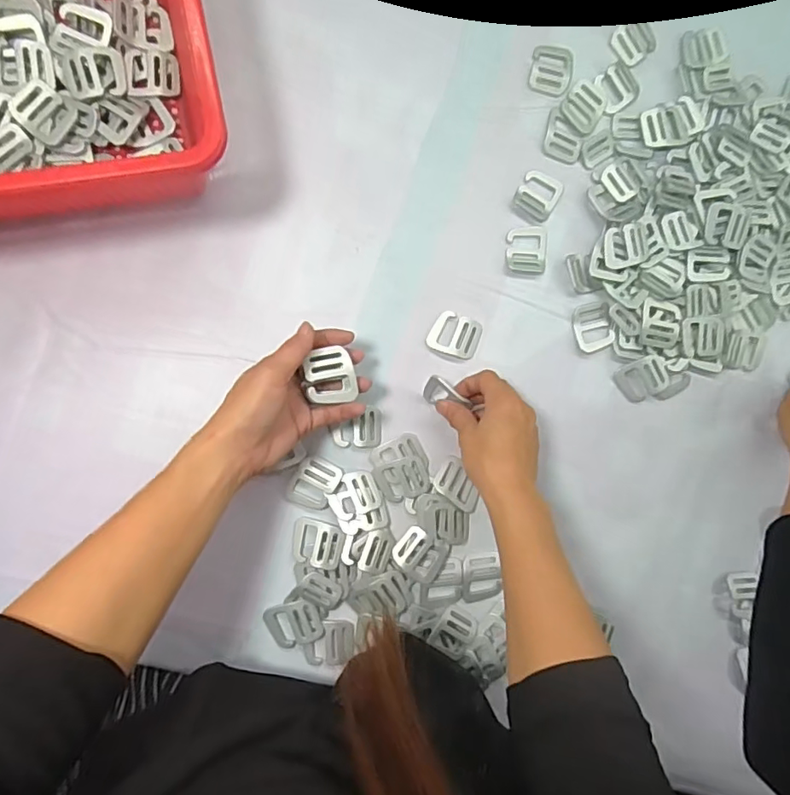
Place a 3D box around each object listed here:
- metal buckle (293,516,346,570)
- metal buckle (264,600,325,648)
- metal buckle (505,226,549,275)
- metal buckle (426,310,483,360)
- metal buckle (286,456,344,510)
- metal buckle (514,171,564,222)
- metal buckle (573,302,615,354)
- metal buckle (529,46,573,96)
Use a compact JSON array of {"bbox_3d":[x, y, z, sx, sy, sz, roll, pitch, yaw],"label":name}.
[{"bbox_3d":[-0.067,0.129,0.474,0.043,0.008,0.040,10,89,-8],"label":"metal buckle"},{"bbox_3d":[-0.088,0.201,0.473,0.045,0.004,0.041,-19,93,-8],"label":"metal buckle"},{"bbox_3d":[0.126,-0.141,0.513,0.040,0.004,0.045,4,90,-8],"label":"metal buckle"},{"bbox_3d":[0.057,-0.057,0.501,0.050,0.007,0.039,15,88,-8],"label":"metal buckle"},{"bbox_3d":[-0.071,0.077,0.478,0.039,0.005,0.045,24,87,-8],"label":"metal buckle"},{"bbox_3d":[0.138,-0.194,0.513,0.039,0.004,0.043,28,86,-7],"label":"metal buckle"},{"bbox_3d":[0.194,-0.069,0.527,0.041,0.006,0.046,-14,92,-8],"label":"metal buckle"},{"bbox_3d":[0.150,-0.313,0.512,0.041,0.004,0.047,8,89,-8],"label":"metal buckle"}]

